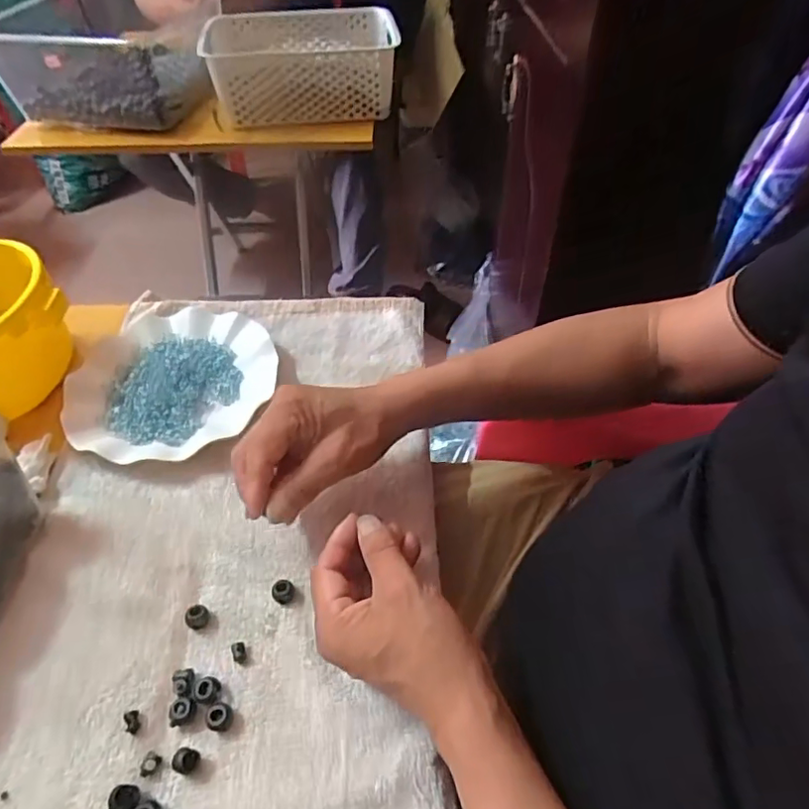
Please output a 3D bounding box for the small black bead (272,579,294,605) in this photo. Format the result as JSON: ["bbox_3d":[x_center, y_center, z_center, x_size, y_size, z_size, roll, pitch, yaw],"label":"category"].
[{"bbox_3d":[-0.084,0.130,0.390,0.015,0.010,0.014,-1,49,1],"label":"small black bead"}]

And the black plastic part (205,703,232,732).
[{"bbox_3d":[-0.113,0.189,0.341,0.014,0.012,0.015,-1,49,1],"label":"black plastic part"}]

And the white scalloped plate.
[{"bbox_3d":[-0.217,-0.027,0.522,0.173,0.025,0.189,-1,49,1],"label":"white scalloped plate"}]

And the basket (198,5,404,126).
[{"bbox_3d":[-0.170,-0.585,0.969,0.306,0.110,0.212,-7,49,-5],"label":"basket"}]

